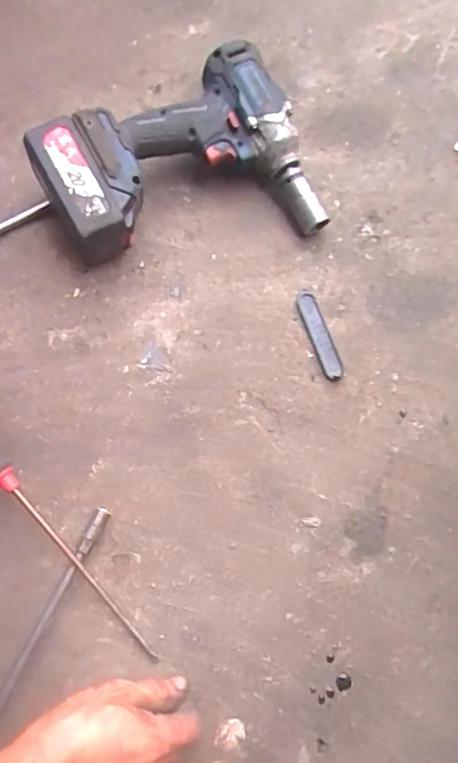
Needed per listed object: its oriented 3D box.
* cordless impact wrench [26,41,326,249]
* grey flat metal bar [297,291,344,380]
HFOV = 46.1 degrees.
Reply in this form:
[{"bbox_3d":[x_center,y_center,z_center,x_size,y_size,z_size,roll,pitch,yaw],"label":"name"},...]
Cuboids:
[{"bbox_3d":[-0.051,-0.211,0.517,0.250,0.093,0.188,-17,78,-6],"label":"cordless impact wrench"},{"bbox_3d":[0.089,-0.044,0.526,0.020,0.005,0.090,-20,79,-4],"label":"grey flat metal bar"}]

